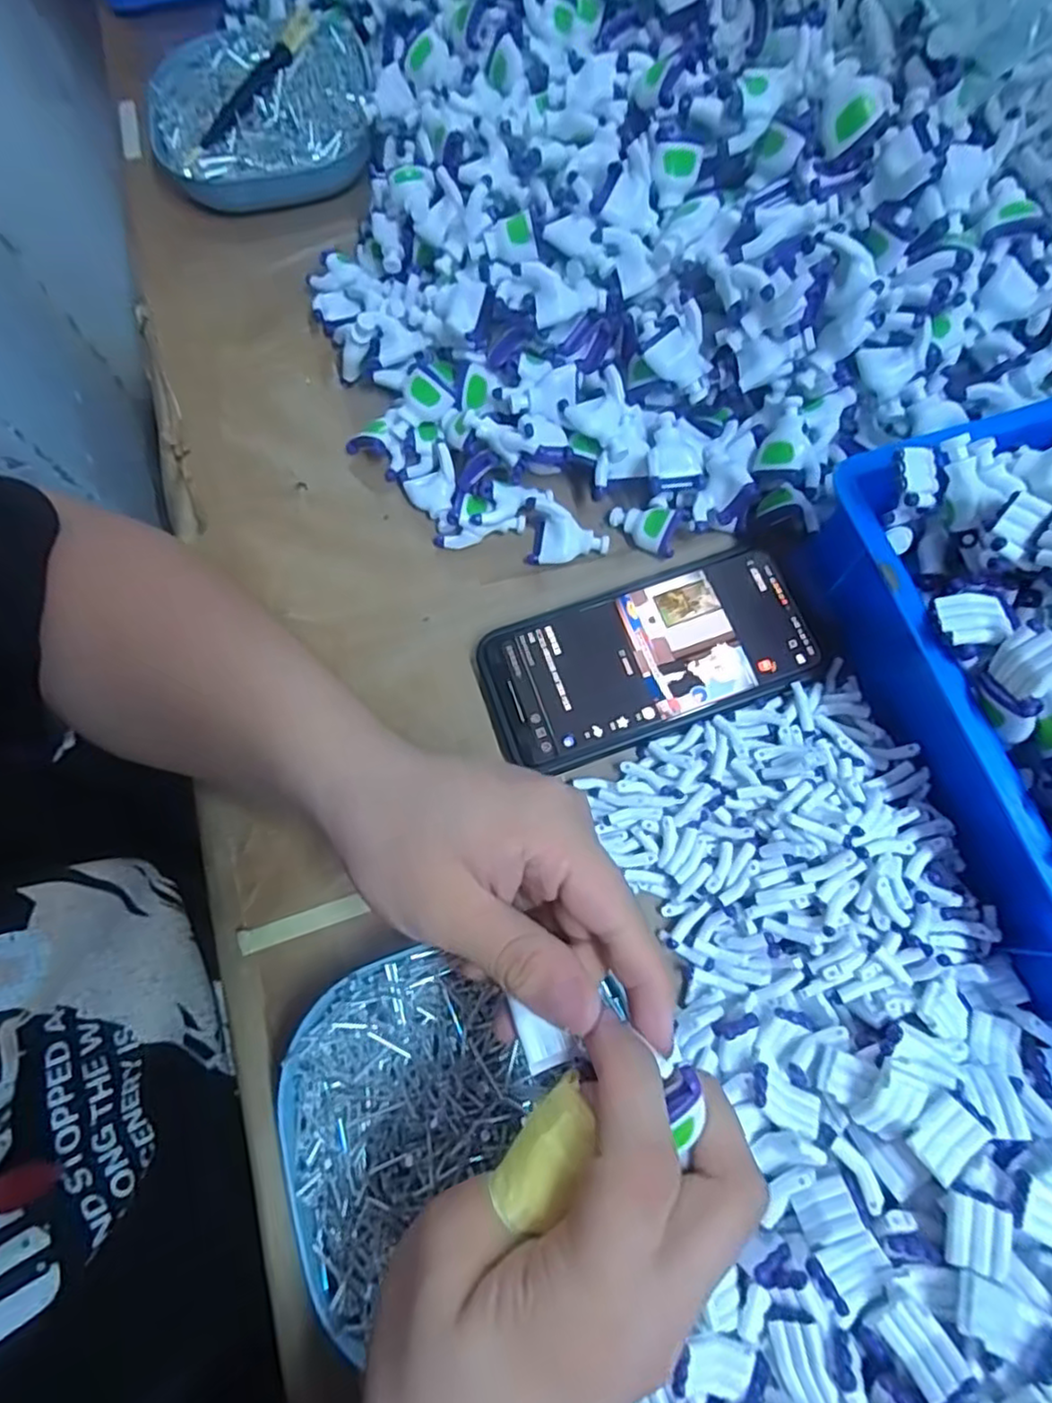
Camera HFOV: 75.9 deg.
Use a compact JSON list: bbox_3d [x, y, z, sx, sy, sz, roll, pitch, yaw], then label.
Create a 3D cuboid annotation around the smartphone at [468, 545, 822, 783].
[{"bbox_3d":[0.060,-0.021,0.335,0.161,0.012,0.077,-19,73,-4],"label":"smartphone"}]

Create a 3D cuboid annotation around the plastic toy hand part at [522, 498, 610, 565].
[{"bbox_3d":[0.022,-0.089,0.356,0.043,0.016,0.030,5,73,4],"label":"plastic toy hand part"}]

